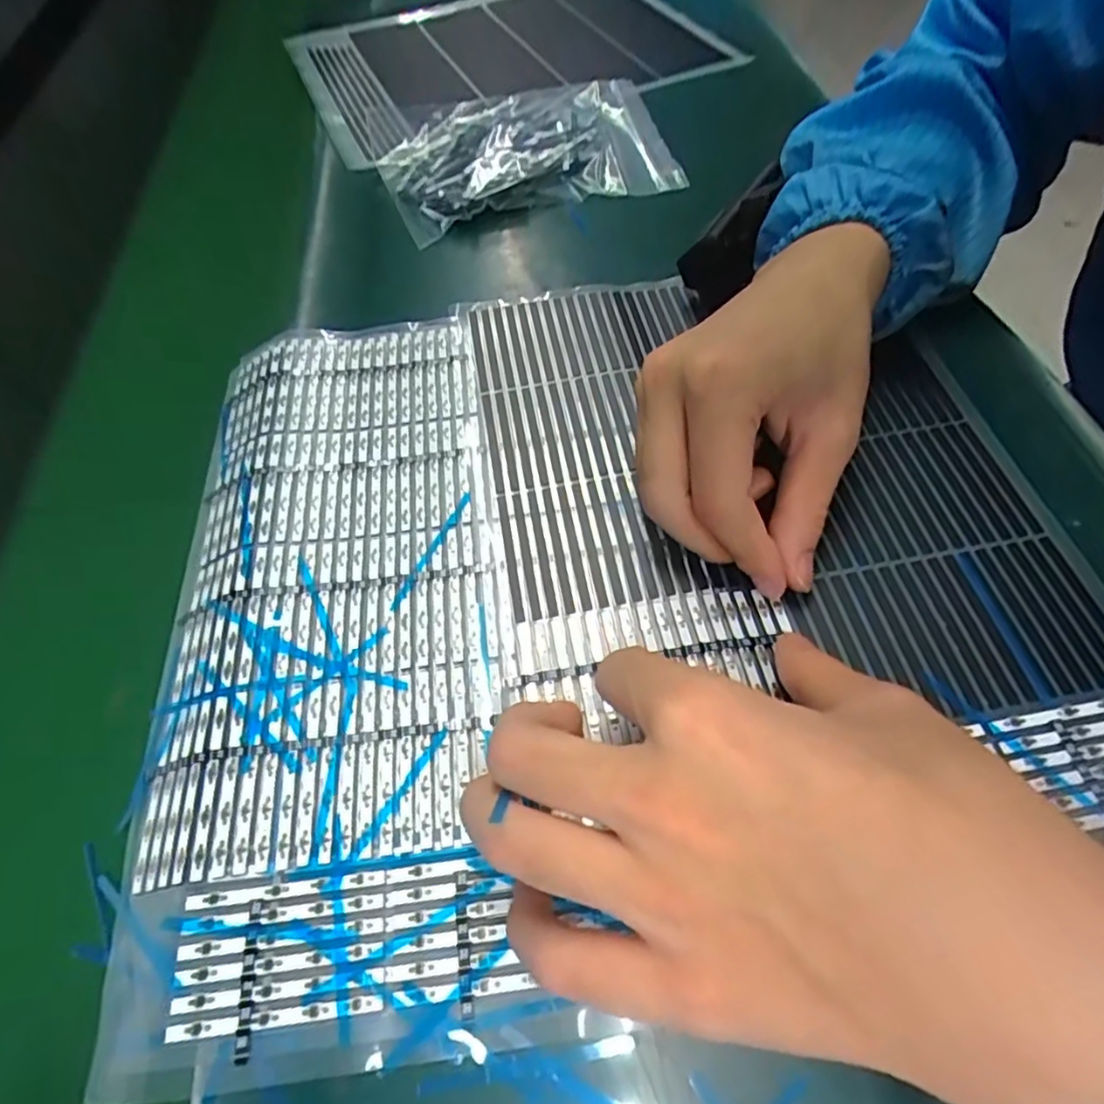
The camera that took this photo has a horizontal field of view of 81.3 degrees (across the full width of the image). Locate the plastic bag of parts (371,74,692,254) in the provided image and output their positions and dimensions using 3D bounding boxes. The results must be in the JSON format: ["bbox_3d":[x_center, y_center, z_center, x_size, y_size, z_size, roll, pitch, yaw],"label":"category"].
[{"bbox_3d":[-0.018,-0.265,0.415,0.182,0.021,0.123,-17,59,-6],"label":"plastic bag of parts"}]

